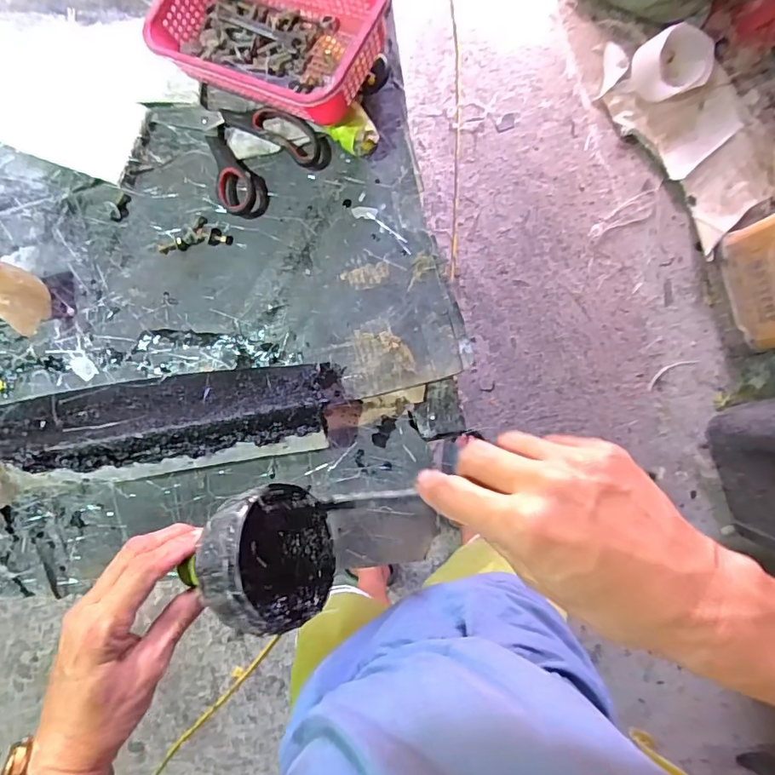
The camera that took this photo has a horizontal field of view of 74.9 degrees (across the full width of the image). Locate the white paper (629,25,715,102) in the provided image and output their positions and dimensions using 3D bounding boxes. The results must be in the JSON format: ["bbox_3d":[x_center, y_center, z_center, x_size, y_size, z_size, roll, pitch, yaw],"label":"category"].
[{"bbox_3d":[0.700,-0.801,1.257,0.162,0.120,0.133,-16,87,0],"label":"white paper"}]

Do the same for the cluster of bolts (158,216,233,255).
[{"bbox_3d":[-0.203,-0.162,0.529,0.079,0.011,0.033,-6,87,0],"label":"cluster of bolts"}]

